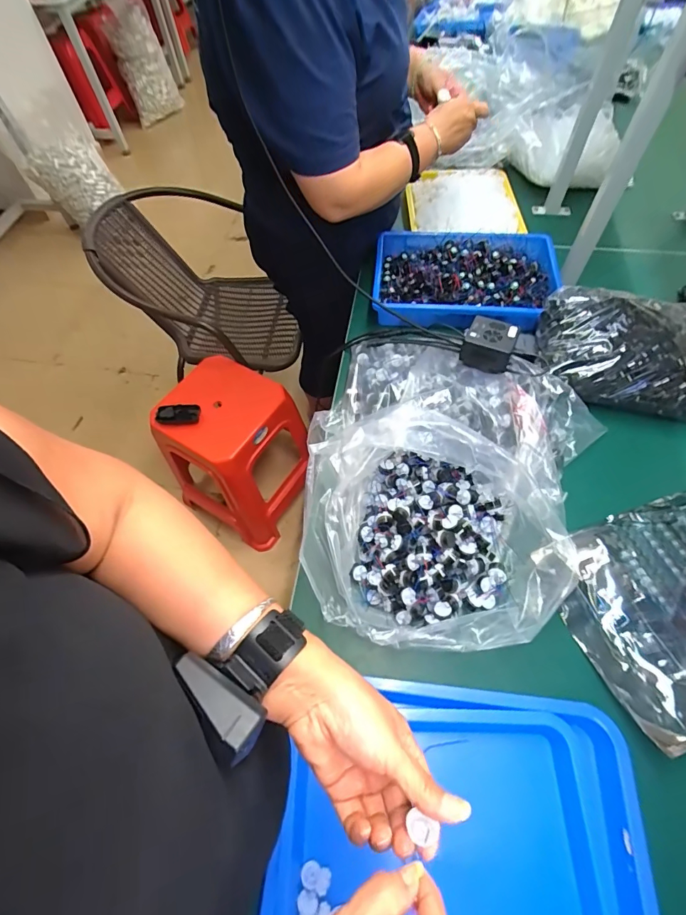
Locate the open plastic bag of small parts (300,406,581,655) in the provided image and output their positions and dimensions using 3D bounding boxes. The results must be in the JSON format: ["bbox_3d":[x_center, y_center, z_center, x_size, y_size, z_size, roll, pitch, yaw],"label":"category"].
[{"bbox_3d":[0.124,0.088,0.528,0.348,0.161,0.284,-9,61,-2],"label":"open plastic bag of small parts"}]

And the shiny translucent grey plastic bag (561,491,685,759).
[{"bbox_3d":[0.466,0.176,0.533,0.339,0.043,0.251,-21,61,-3],"label":"shiny translucent grey plastic bag"}]

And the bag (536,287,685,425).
[{"bbox_3d":[0.519,-0.181,0.699,0.345,0.091,0.215,12,62,10],"label":"bag"}]

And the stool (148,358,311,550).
[{"bbox_3d":[-0.316,-0.007,1.245,0.328,0.445,0.338,24,65,15],"label":"stool"}]

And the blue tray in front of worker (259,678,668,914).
[{"bbox_3d":[0.122,0.412,0.431,0.377,0.047,0.297,4,61,5],"label":"blue tray in front of worker"}]

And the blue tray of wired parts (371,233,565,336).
[{"bbox_3d":[0.257,-0.371,0.858,0.367,0.051,0.260,3,61,5],"label":"blue tray of wired parts"}]

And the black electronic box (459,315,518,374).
[{"bbox_3d":[0.237,-0.184,0.665,0.076,0.043,0.076,21,64,14],"label":"black electronic box"}]

